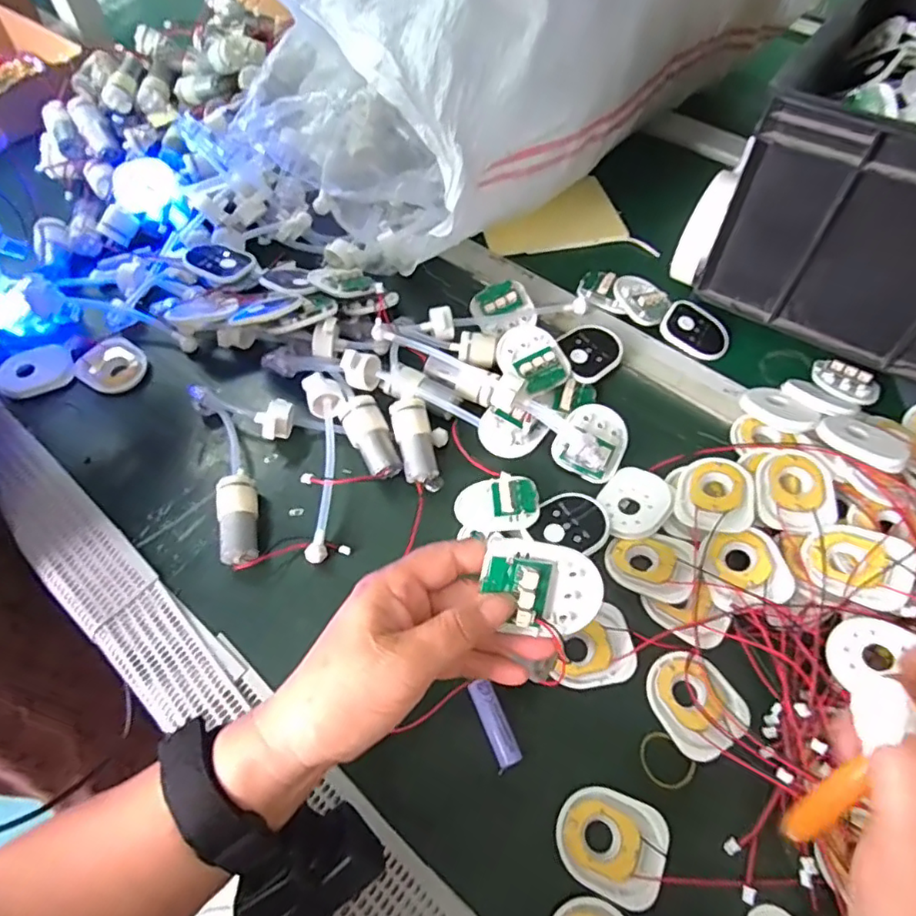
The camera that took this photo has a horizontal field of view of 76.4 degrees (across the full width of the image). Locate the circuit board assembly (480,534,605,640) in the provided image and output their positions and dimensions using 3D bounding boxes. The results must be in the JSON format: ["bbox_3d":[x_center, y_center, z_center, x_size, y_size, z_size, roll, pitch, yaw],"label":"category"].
[{"bbox_3d":[0.040,0.064,0.277,0.059,0.010,0.044,15,100,-10],"label":"circuit board assembly"}]

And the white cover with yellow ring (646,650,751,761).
[{"bbox_3d":[0.143,0.146,0.352,0.050,0.010,0.058,-28,62,-16],"label":"white cover with yellow ring"}]

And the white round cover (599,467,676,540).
[{"bbox_3d":[0.125,0.032,0.412,0.047,0.007,0.058,37,65,21],"label":"white round cover"}]

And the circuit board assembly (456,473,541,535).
[{"bbox_3d":[0.028,0.031,0.412,0.058,0.009,0.048,-17,44,2],"label":"circuit board assembly"}]

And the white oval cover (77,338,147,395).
[{"bbox_3d":[-0.293,-0.080,0.492,0.058,0.006,0.051,35,64,20],"label":"white oval cover"}]

